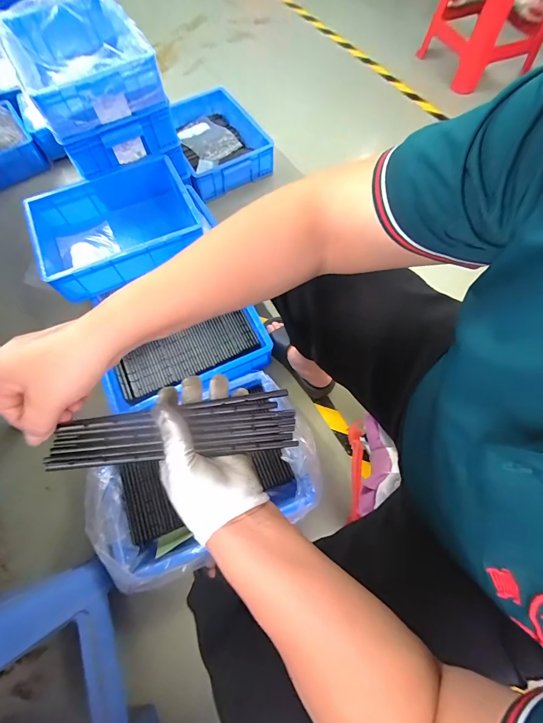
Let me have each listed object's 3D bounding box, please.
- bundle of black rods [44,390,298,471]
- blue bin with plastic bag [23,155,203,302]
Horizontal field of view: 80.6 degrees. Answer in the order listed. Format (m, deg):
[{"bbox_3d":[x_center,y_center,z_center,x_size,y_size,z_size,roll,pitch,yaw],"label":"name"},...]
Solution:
[{"bbox_3d":[-0.085,0.066,0.310,0.220,0.012,0.057,-3,67,-15],"label":"bundle of black rods"},{"bbox_3d":[-0.414,-0.365,0.871,0.394,0.130,0.319,-23,69,-8],"label":"blue bin with plastic bag"}]

